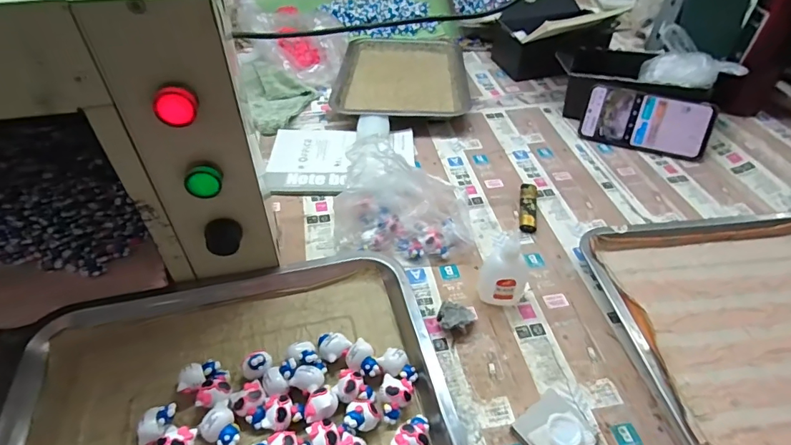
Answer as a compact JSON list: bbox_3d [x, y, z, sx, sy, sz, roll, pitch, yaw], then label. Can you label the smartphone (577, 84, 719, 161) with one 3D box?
[{"bbox_3d":[0.356,-0.145,0.645,0.165,0.077,0.012,18,16,17],"label":"smartphone"}]

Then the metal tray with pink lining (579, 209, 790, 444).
[{"bbox_3d":[0.363,0.090,0.434,0.301,0.035,0.268,-5,46,-5],"label":"metal tray with pink lining"}]

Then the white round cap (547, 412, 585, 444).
[{"bbox_3d":[0.134,0.165,0.355,0.027,0.004,0.030,3,45,5],"label":"white round cap"}]

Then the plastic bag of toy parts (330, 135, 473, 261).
[{"bbox_3d":[0.010,-0.026,0.500,0.147,0.094,0.102,3,46,2],"label":"plastic bag of toy parts"}]

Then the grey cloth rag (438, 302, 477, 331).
[{"bbox_3d":[0.060,0.092,0.435,0.039,0.021,0.027,-4,46,-5],"label":"grey cloth rag"}]

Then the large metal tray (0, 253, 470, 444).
[{"bbox_3d":[-0.136,0.148,0.364,0.346,0.026,0.262,-11,47,-11],"label":"large metal tray"}]

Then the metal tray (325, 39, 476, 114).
[{"bbox_3d":[0.013,-0.266,0.789,0.215,0.027,0.320,2,45,1],"label":"metal tray"}]

